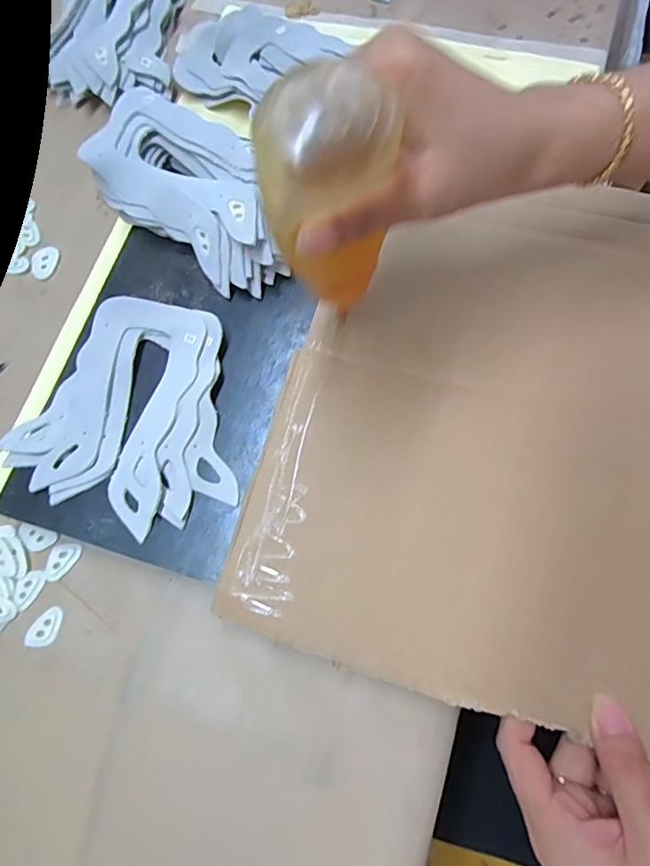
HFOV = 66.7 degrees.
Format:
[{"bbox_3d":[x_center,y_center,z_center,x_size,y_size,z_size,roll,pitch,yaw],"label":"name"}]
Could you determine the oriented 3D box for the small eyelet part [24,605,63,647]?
[{"bbox_3d":[-0.166,0.116,0.292,0.017,0.004,0.025,32,78,12],"label":"small eyelet part"}]

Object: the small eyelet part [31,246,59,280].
[{"bbox_3d":[-0.208,-0.127,0.364,0.019,0.004,0.026,5,74,5],"label":"small eyelet part"}]

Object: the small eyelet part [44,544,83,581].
[{"bbox_3d":[-0.163,0.079,0.304,0.018,0.004,0.024,21,76,10],"label":"small eyelet part"}]

